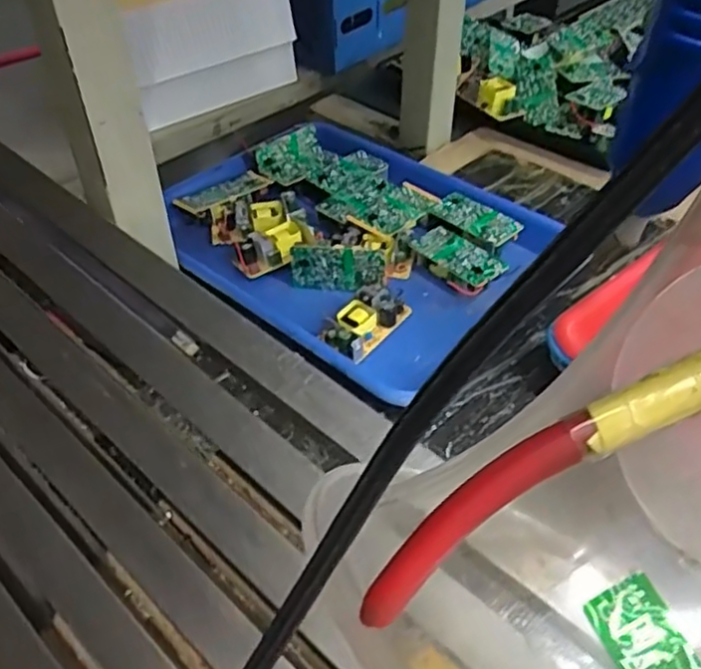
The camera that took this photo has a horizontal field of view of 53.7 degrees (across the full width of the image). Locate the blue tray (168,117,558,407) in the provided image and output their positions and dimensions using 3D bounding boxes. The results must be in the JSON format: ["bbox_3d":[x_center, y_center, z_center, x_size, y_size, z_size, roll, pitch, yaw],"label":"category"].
[{"bbox_3d":[-0.001,-0.093,0.605,0.247,0.034,0.293,-33,53,-29],"label":"blue tray"}]

